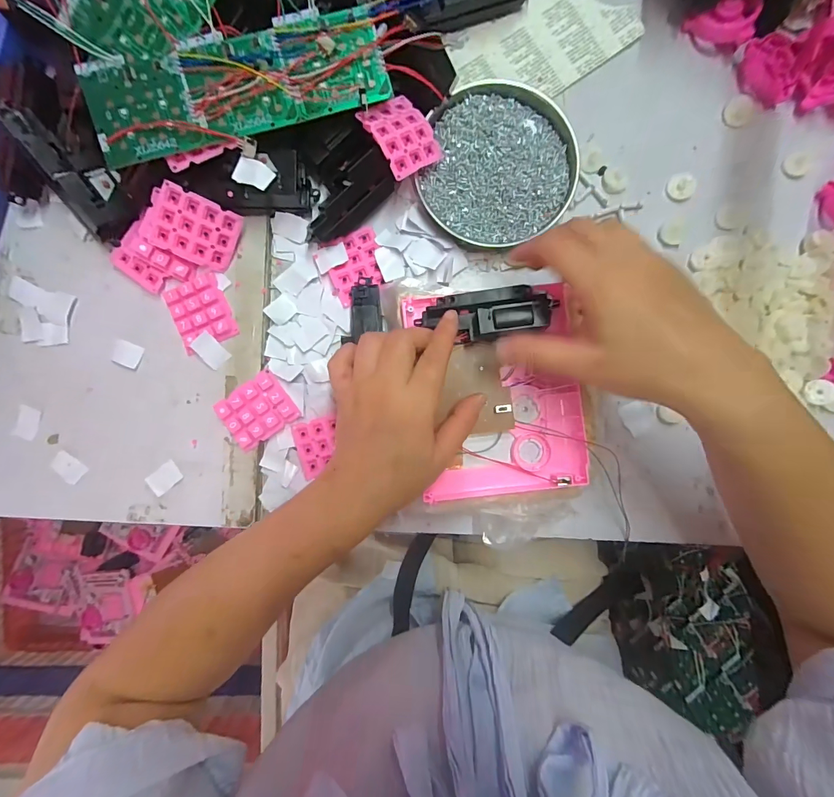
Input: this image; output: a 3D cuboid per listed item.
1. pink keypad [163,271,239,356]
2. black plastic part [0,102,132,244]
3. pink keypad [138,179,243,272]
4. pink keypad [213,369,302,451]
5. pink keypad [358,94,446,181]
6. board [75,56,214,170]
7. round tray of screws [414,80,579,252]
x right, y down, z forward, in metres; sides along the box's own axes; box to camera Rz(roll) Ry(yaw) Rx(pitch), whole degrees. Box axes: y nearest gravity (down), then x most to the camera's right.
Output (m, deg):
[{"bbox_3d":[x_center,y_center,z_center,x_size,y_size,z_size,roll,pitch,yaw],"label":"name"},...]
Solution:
[{"bbox_3d":[-0.189,-0.075,0.331,0.048,0.010,0.059,-23,91,1],"label":"pink keypad"},{"bbox_3d":[-0.272,-0.177,0.304,0.047,0.022,0.098,-36,113,0],"label":"black plastic part"},{"bbox_3d":[-0.185,-0.142,0.318,0.067,0.016,0.050,19,108,-29],"label":"pink keypad"},{"bbox_3d":[-0.139,0.011,0.334,0.058,0.013,0.049,-37,91,1],"label":"pink keypad"},{"bbox_3d":[-0.011,-0.212,0.309,0.053,0.009,0.055,-39,103,-20],"label":"pink keypad"},{"bbox_3d":[-0.200,-0.214,0.282,0.074,0.006,0.067,-16,97,-3],"label":"board"},{"bbox_3d":[0.070,-0.198,0.333,0.125,0.023,0.133,0,91,0],"label":"round tray of screws"}]

